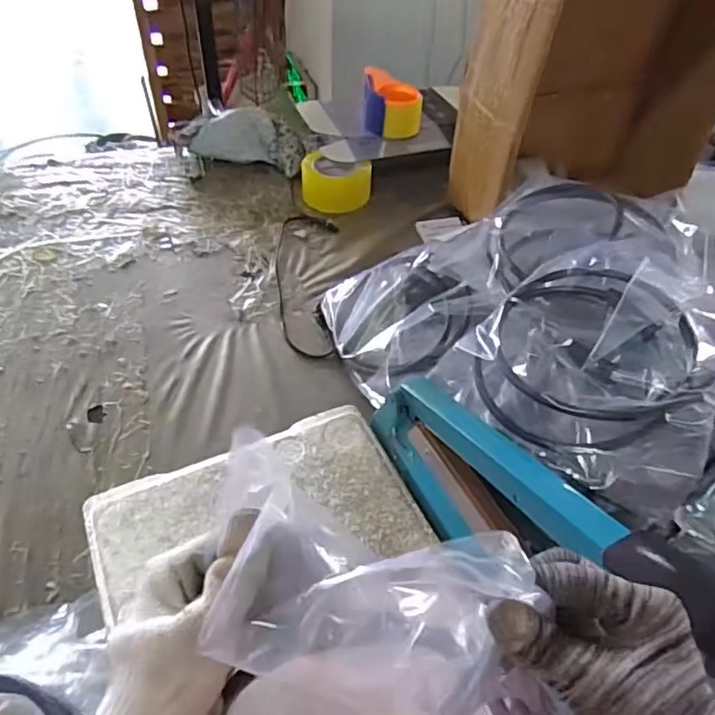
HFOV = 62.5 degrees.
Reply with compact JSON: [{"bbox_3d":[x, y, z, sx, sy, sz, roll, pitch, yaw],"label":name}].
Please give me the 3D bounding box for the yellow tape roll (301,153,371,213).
[{"bbox_3d":[-0.036,-0.304,1.029,0.117,0.055,0.117,2,47,-2],"label":"yellow tape roll"}]

